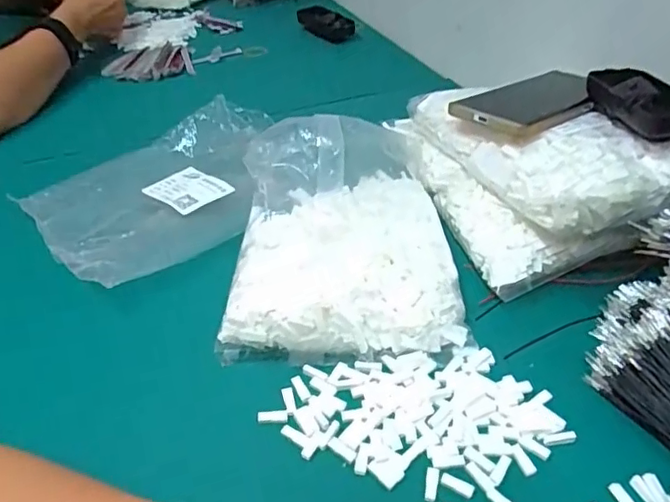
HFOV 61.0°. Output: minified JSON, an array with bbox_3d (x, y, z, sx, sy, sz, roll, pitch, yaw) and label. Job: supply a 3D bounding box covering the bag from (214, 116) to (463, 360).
[{"bbox_3d":[0.006,-0.028,0.469,0.175,0.079,0.235,0,41,0],"label":"bag"}]

